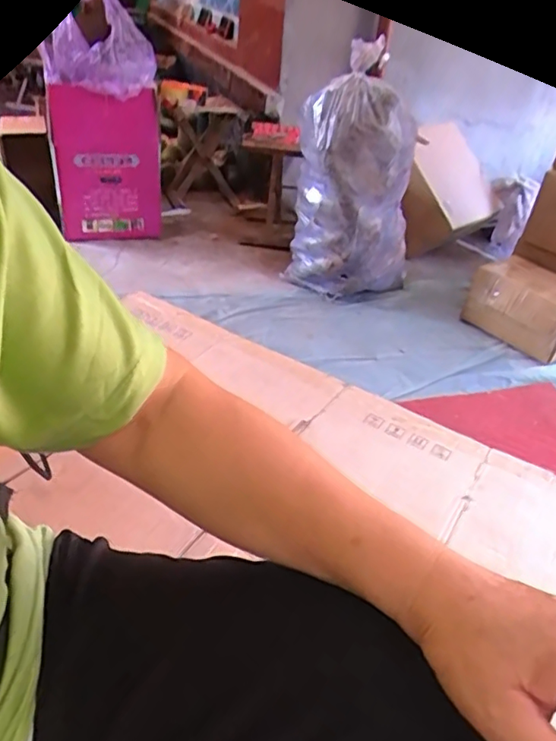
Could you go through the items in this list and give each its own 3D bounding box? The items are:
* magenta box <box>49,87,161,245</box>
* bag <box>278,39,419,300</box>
[{"bbox_3d":[-0.496,-0.584,1.650,0.283,0.412,0.041,-6,31,-19],"label":"magenta box"},{"bbox_3d":[0.192,-0.466,1.470,0.322,0.542,0.291,19,37,16],"label":"bag"}]

